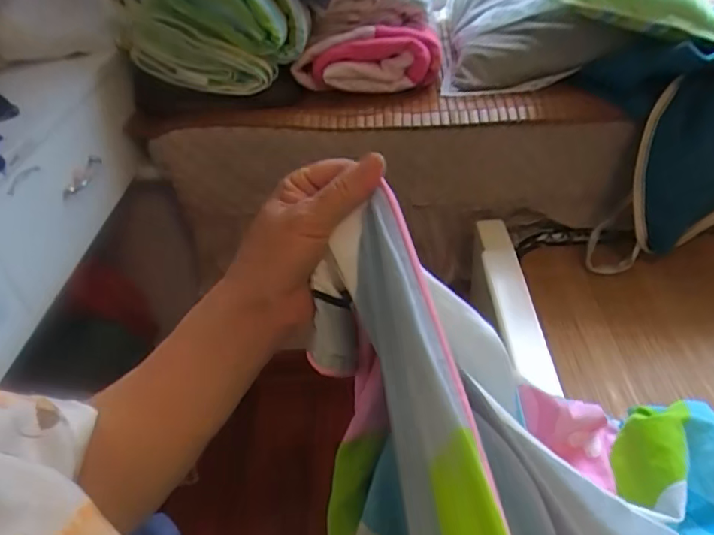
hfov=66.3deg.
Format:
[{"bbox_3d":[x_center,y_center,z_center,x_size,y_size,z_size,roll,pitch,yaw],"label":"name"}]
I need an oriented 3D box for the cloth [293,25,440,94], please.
[{"bbox_3d":[0.017,-0.370,0.977,0.259,0.097,0.110,-6,39,0],"label":"cloth"}]

